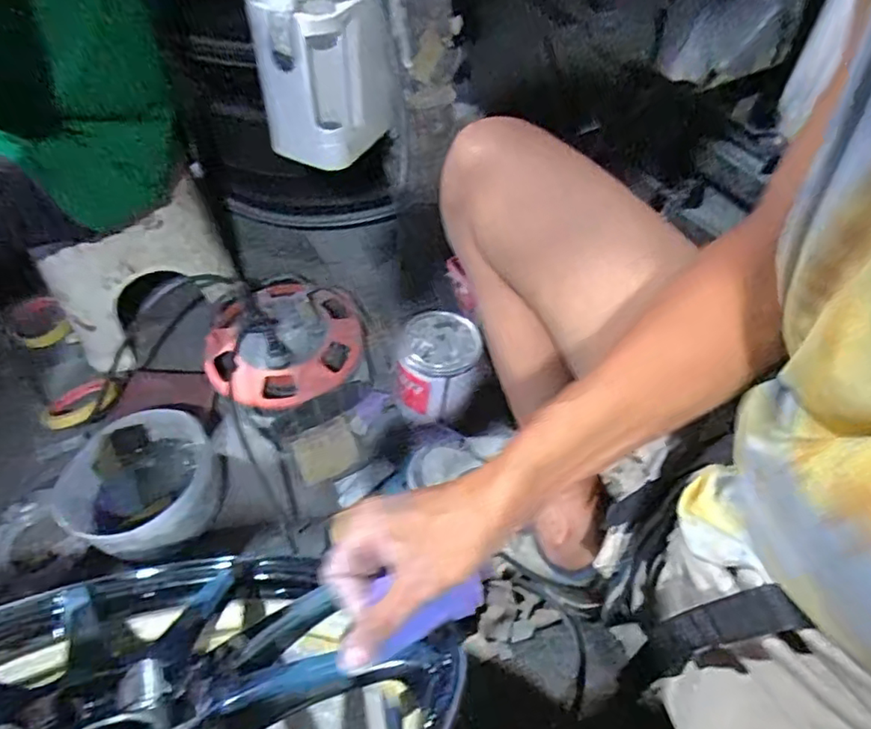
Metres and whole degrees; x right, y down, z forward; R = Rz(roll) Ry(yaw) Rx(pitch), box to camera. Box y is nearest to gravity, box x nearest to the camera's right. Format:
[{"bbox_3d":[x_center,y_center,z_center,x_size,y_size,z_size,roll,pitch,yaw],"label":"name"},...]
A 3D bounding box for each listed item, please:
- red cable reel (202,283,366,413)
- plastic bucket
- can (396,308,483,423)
[{"bbox_3d":[-0.200,-0.037,0.784,0.194,0.092,0.205,0,54,0],"label":"red cable reel"},{"bbox_3d":[-0.330,0.142,0.684,0.160,0.094,0.149,0,54,0],"label":"plastic bucket"},{"bbox_3d":[0.002,0.009,0.775,0.104,0.113,0.112,8,54,7],"label":"can"}]

